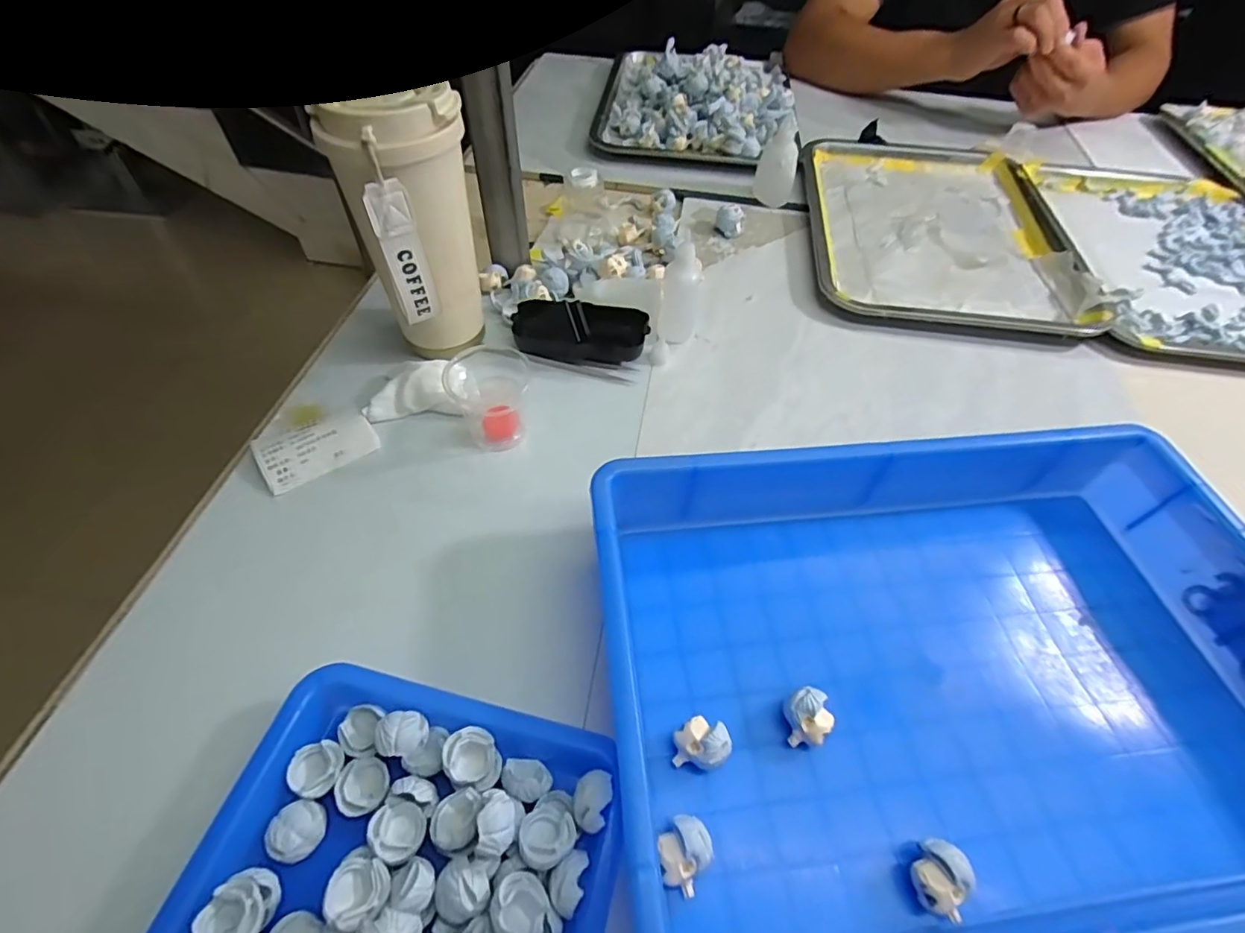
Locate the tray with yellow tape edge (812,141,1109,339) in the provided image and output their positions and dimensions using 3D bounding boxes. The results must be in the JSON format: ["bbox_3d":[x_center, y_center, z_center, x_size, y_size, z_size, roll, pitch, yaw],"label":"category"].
[{"bbox_3d":[0.336,-0.272,0.614,0.257,0.018,0.372,6,53,3],"label":"tray with yellow tape edge"}]

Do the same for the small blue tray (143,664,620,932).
[{"bbox_3d":[-0.101,0.198,0.217,0.171,0.035,0.211,12,54,7],"label":"small blue tray"}]

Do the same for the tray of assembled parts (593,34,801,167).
[{"bbox_3d":[0.100,-0.513,0.755,0.259,0.066,0.332,7,53,3],"label":"tray of assembled parts"}]

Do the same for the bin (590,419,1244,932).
[{"bbox_3d":[0.174,0.100,0.294,0.363,0.060,0.247,-4,53,-5],"label":"bin"}]

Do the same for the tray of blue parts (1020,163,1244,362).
[{"bbox_3d":[0.593,-0.233,0.606,0.260,0.030,0.374,8,53,4],"label":"tray of blue parts"}]

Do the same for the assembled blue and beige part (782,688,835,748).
[{"bbox_3d":[0.096,0.131,0.290,0.023,0.022,0.025,-14,55,-12],"label":"assembled blue and beige part"}]

